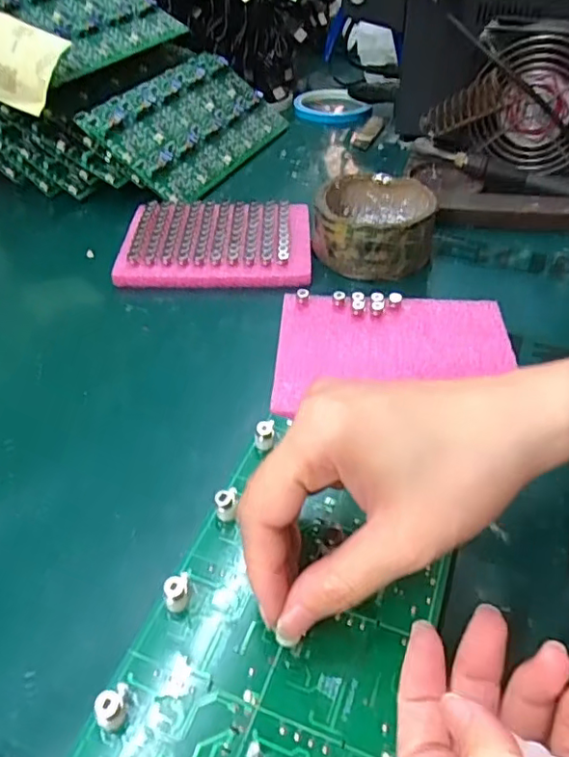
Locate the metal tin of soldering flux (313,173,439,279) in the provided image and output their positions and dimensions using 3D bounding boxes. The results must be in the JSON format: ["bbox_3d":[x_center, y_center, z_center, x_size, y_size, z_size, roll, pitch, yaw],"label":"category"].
[{"bbox_3d":[0.068,-0.117,0.438,0.084,0.041,0.081,0,43,0],"label":"metal tin of soldering flux"}]

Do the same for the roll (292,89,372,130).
[{"bbox_3d":[0.055,-0.318,0.683,0.088,0.019,0.085,0,43,0],"label":"roll"}]

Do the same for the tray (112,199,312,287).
[{"bbox_3d":[-0.050,-0.106,0.451,0.136,0.020,0.105,1,43,1],"label":"tray"}]

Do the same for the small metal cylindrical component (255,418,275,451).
[{"bbox_3d":[-0.010,0.030,0.301,0.010,0.018,0.011,0,43,0],"label":"small metal cylindrical component"}]

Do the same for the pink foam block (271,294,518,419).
[{"bbox_3d":[0.067,-0.017,0.360,0.144,0.013,0.101,0,43,0],"label":"pink foam block"}]

